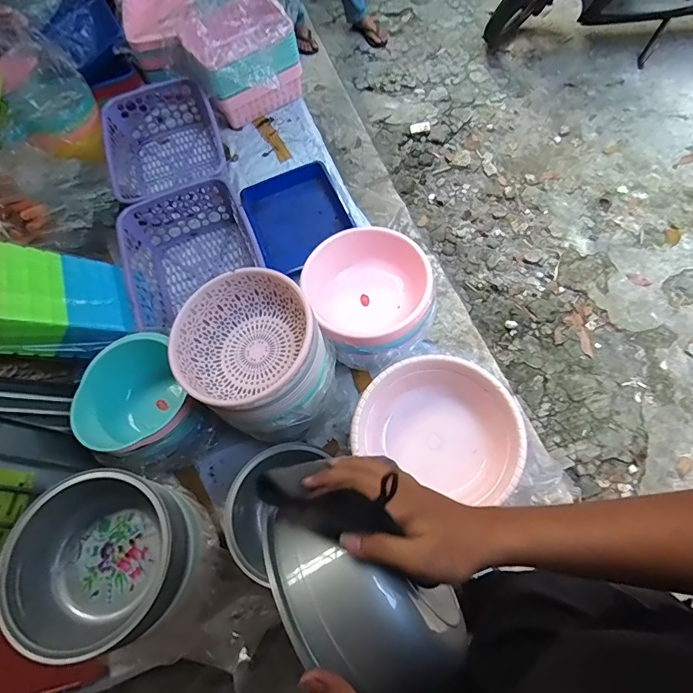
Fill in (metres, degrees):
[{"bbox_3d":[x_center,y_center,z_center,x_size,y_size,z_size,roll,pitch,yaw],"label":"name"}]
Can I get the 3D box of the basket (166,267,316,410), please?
[{"bbox_3d":[-0.181,-0.011,0.757,0.229,0.093,0.233,-3,66,6],"label":"basket"}]

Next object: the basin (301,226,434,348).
[{"bbox_3d":[0.051,-0.109,0.896,0.234,0.124,0.236,-3,66,6],"label":"basin"}]

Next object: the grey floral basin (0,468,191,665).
[{"bbox_3d":[-0.381,0.318,0.672,0.240,0.100,0.268,-36,67,-9],"label":"grey floral basin"}]

